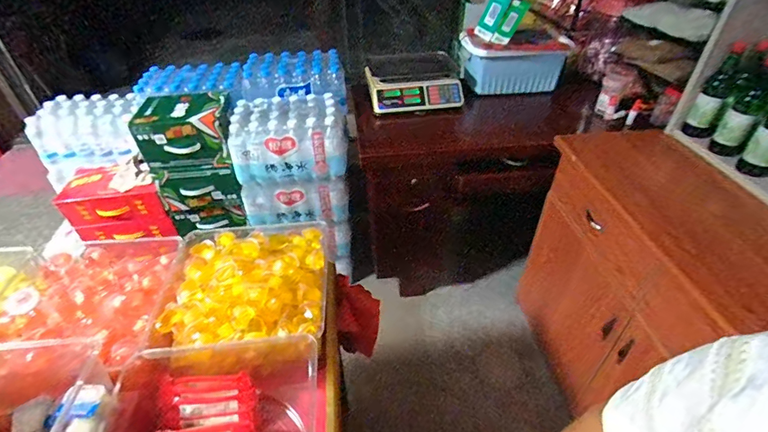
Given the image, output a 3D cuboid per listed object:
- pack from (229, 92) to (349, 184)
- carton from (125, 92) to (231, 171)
[{"bbox_3d":[-0.312,-0.271,1.378,0.363,0.225,0.215,-2,40,-2],"label":"pack"},{"bbox_3d":[-0.649,-0.299,1.340,0.287,0.185,0.223,-5,40,-6],"label":"carton"}]

